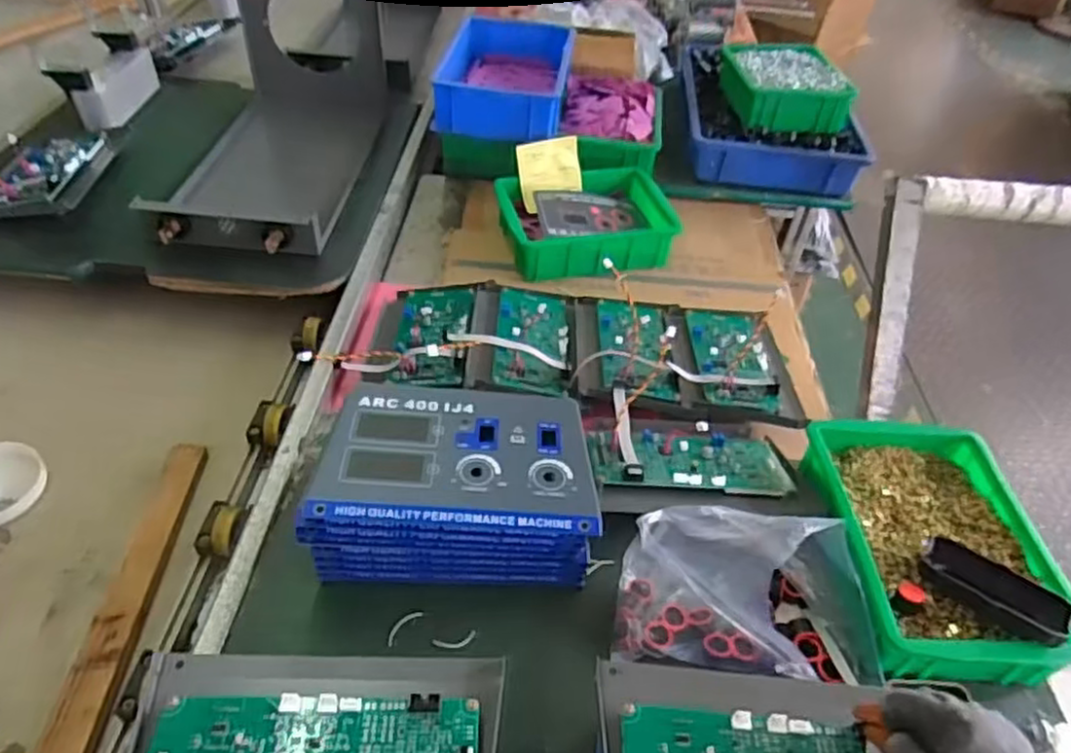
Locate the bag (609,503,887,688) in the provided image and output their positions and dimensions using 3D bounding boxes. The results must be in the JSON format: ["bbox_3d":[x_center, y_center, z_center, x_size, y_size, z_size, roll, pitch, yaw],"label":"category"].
[{"bbox_3d":[0.181,0.175,0.600,0.208,0.089,0.131,9,45,2],"label":"bag"}]

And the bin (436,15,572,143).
[{"bbox_3d":[-0.047,-0.495,1.171,0.199,0.076,0.308,8,45,1],"label":"bin"}]

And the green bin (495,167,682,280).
[{"bbox_3d":[0.069,-0.235,1.064,0.244,0.066,0.185,-8,47,-15],"label":"green bin"}]

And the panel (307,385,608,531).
[{"bbox_3d":[-0.061,0.062,0.597,0.221,0.014,0.138,4,45,-3],"label":"panel"}]

